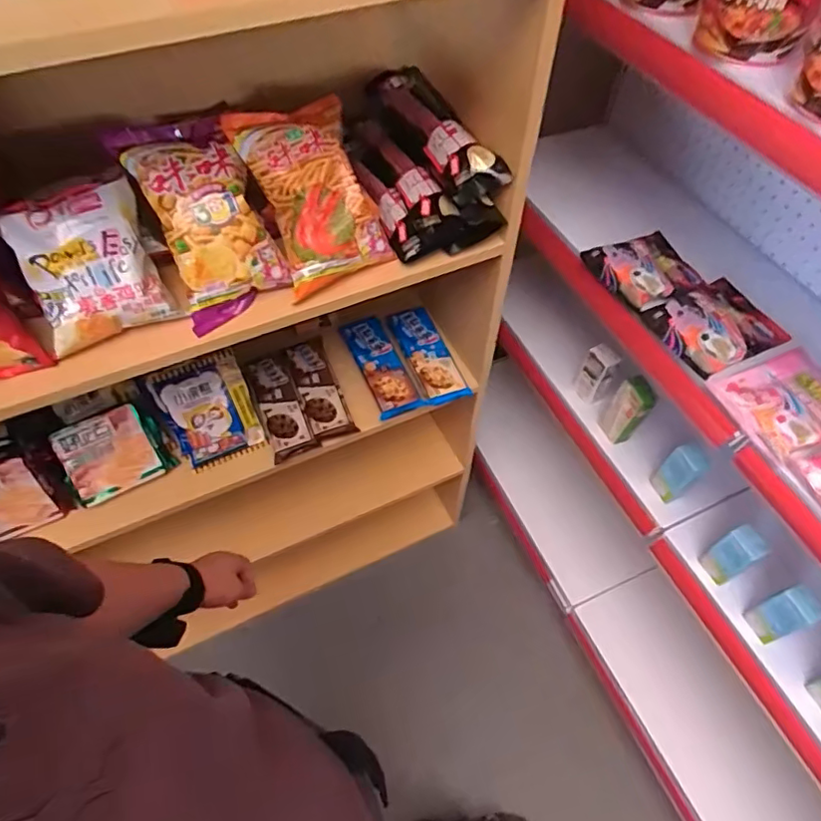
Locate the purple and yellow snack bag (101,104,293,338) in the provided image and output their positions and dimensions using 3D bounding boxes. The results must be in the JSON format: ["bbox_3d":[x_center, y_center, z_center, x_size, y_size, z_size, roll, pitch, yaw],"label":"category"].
[{"bbox_3d":[-0.235,-0.218,0.650,0.131,0.230,0.084,-19,13,-6],"label":"purple and yellow snack bag"}]

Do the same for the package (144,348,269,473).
[{"bbox_3d":[-0.322,0.003,0.901,0.133,0.167,0.047,-24,14,-18],"label":"package"}]

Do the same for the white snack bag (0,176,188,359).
[{"bbox_3d":[-0.348,-0.159,0.605,0.131,0.055,0.162,-20,98,-5],"label":"white snack bag"}]

